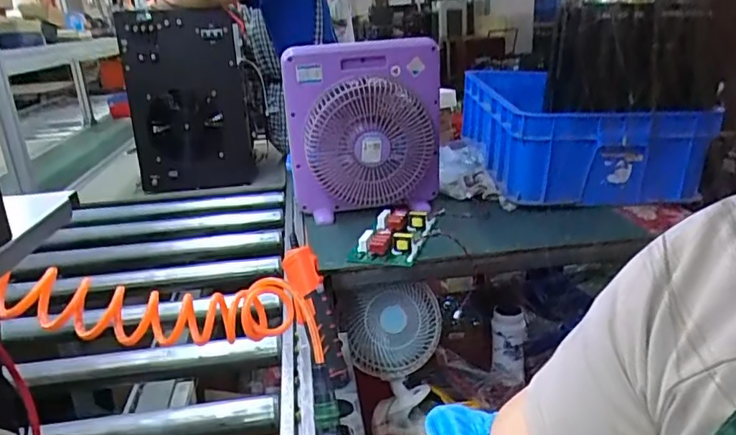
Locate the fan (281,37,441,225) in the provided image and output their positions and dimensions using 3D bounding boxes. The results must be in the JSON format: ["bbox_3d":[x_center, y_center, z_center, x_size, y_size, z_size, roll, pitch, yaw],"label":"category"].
[{"bbox_3d":[0.010,-0.170,1.140,0.319,0.338,0.109,-11,21,-23],"label":"fan"}]

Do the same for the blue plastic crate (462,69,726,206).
[{"bbox_3d":[0.479,-0.212,1.366,0.405,0.215,0.535,-5,20,-4],"label":"blue plastic crate"}]

